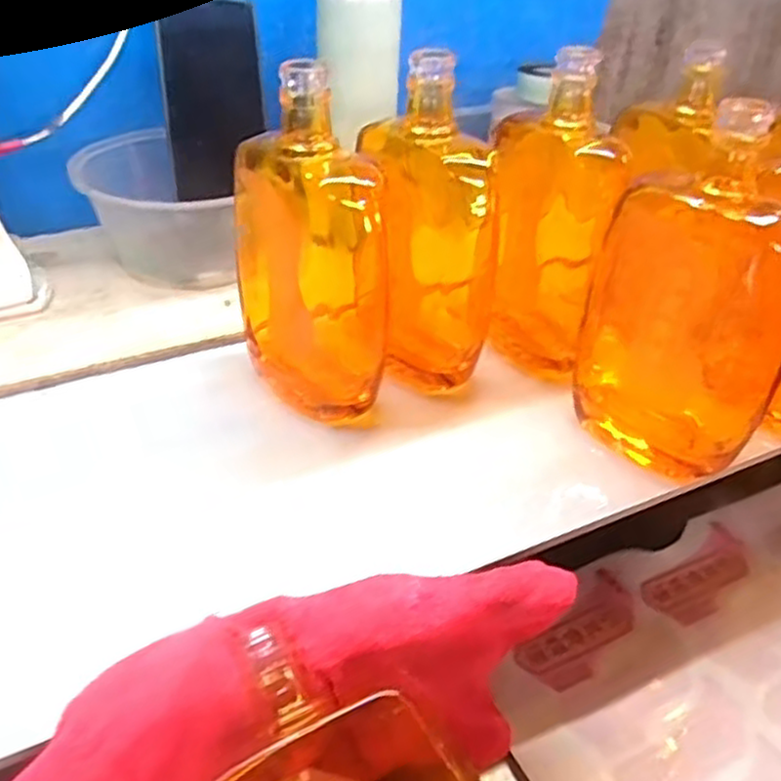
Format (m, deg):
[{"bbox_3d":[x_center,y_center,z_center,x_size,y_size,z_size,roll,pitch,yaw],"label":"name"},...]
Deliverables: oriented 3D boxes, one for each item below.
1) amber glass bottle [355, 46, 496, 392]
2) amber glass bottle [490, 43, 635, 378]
[{"bbox_3d":[0.021,-0.093,0.453,0.092,0.181,0.056,11,39,7],"label":"amber glass bottle"},{"bbox_3d":[0.102,-0.106,0.473,0.092,0.190,0.048,33,46,30],"label":"amber glass bottle"}]

